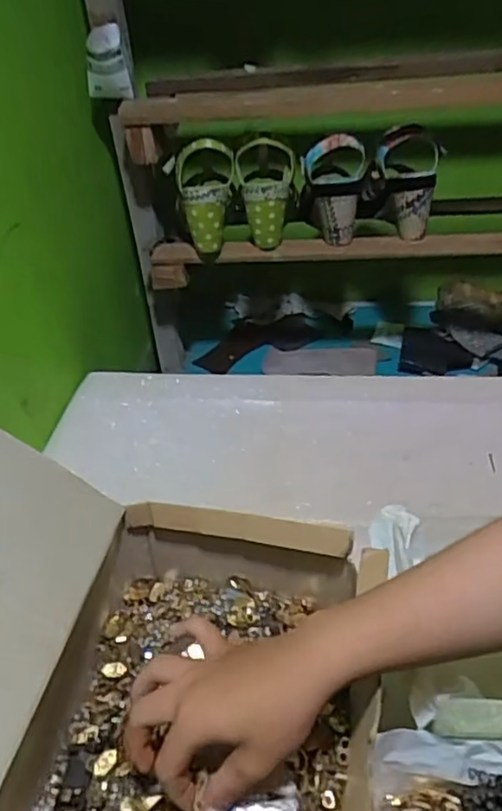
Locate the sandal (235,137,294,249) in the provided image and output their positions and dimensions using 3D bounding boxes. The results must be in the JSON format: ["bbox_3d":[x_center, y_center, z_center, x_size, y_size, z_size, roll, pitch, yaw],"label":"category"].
[{"bbox_3d":[0.021,-0.292,0.884,0.078,0.135,0.090,-4,36,2],"label":"sandal"}]

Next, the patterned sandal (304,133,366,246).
[{"bbox_3d":[0.106,-0.281,0.854,0.079,0.136,0.072,4,37,12],"label":"patterned sandal"}]

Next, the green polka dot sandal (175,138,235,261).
[{"bbox_3d":[-0.060,-0.279,0.880,0.076,0.149,0.073,-4,36,2],"label":"green polka dot sandal"}]

